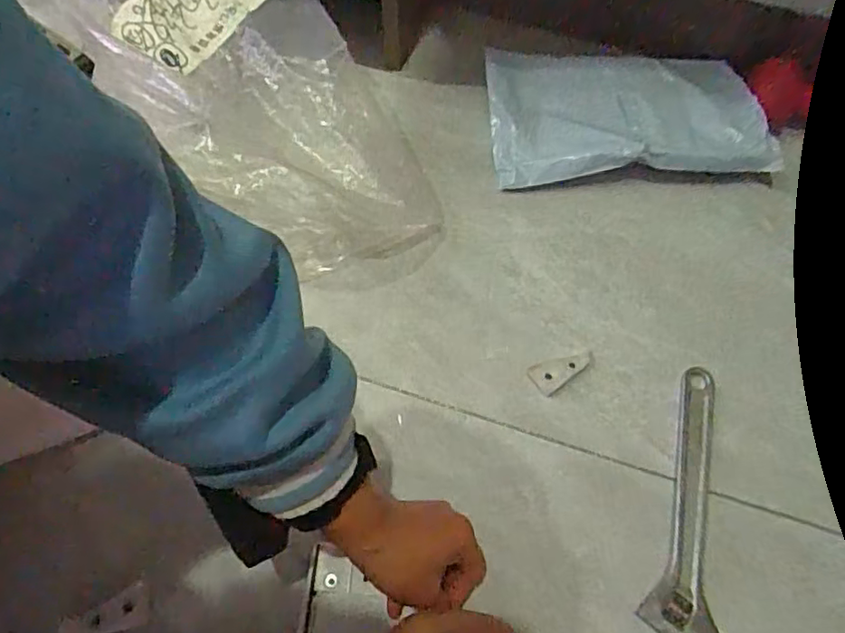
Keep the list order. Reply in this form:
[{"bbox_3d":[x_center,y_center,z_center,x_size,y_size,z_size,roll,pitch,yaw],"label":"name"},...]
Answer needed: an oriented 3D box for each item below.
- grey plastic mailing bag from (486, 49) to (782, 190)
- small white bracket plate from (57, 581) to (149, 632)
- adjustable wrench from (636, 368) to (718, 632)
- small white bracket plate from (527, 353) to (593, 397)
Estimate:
[{"bbox_3d":[0.208,-0.218,0.622,0.275,0.033,0.175,-2,64,-2],"label":"grey plastic mailing bag"},{"bbox_3d":[-0.229,0.217,0.426,0.057,0.004,0.028,-11,64,-22],"label":"small white bracket plate"},{"bbox_3d":[0.202,0.154,0.458,0.056,0.012,0.246,10,64,4],"label":"adjustable wrench"},{"bbox_3d":[0.121,0.044,0.510,0.057,0.006,0.029,-35,69,-16],"label":"small white bracket plate"}]

